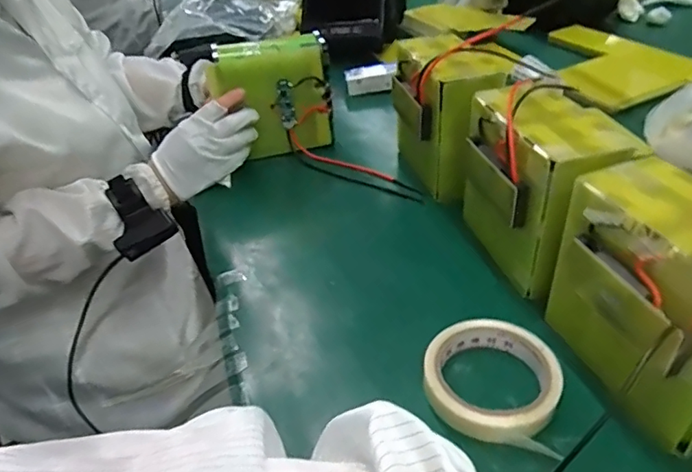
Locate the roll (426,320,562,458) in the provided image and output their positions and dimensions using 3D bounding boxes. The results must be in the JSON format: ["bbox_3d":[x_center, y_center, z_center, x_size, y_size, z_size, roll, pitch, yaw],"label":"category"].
[{"bbox_3d":[0.110,0.107,0.411,0.096,0.022,0.106,6,38,15],"label":"roll"}]

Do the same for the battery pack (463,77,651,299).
[{"bbox_3d":[0.173,-0.040,0.493,0.091,0.155,0.153,-8,37,-3],"label":"battery pack"}]

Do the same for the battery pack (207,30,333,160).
[{"bbox_3d":[-0.092,-0.181,0.712,0.146,0.144,0.054,-11,37,-7],"label":"battery pack"}]

